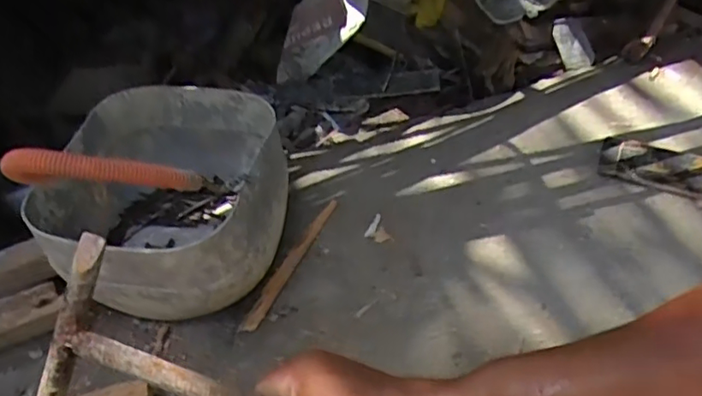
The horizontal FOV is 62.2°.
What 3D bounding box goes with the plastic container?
[{"bbox_3d":[-0.244,0.011,0.800,0.282,0.179,0.307,5,45,10],"label":"plastic container"}]

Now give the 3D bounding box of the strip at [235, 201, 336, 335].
[{"bbox_3d":[-0.080,0.086,0.826,0.021,0.008,0.256,19,50,18],"label":"strip"}]

